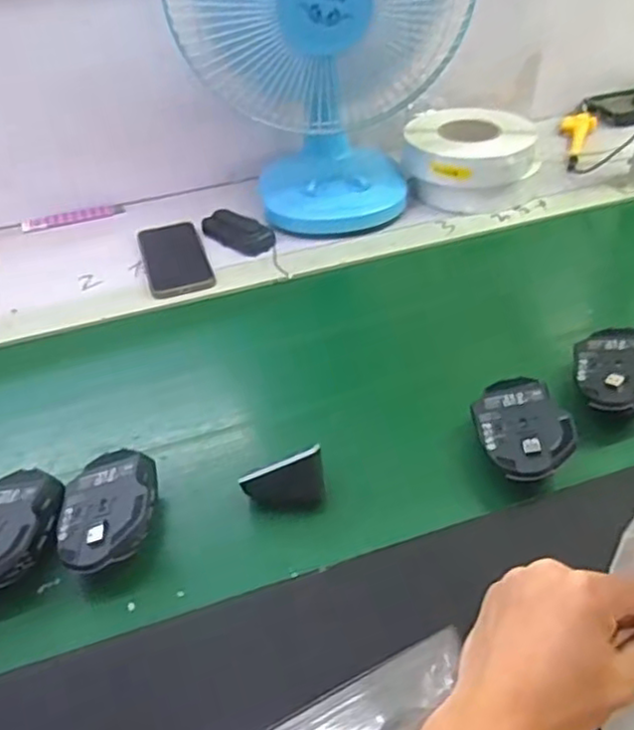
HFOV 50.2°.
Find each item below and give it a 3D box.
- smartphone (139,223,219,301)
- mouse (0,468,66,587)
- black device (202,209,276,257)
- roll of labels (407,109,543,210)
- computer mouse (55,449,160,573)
[{"bbox_3d":[-0.177,-0.136,0.842,0.075,0.005,0.167,-14,43,-13],"label":"smartphone"},{"bbox_3d":[-0.245,0.134,0.528,0.074,0.049,0.118,6,42,10],"label":"mouse"},{"bbox_3d":[-0.104,-0.180,0.880,0.106,0.026,0.049,28,50,30],"label":"black device"},{"bbox_3d":[0.204,-0.273,0.919,0.162,0.093,0.151,22,47,25],"label":"roll of labels"},{"bbox_3d":[-0.165,0.121,0.540,0.073,0.049,0.113,-6,42,-3],"label":"computer mouse"}]

